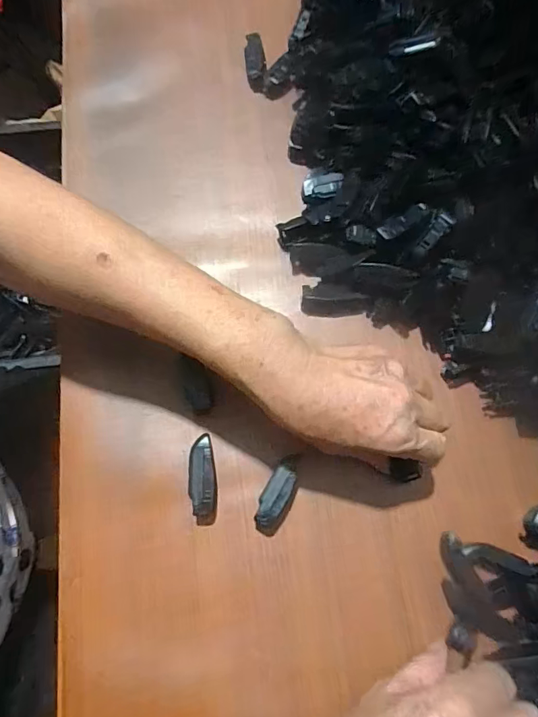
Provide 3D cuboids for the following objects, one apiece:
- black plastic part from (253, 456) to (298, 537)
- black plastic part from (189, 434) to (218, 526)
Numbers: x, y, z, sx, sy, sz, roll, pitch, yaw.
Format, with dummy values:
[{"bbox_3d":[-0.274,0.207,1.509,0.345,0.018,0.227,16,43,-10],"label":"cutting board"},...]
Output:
[{"bbox_3d":[0.007,0.097,0.330,0.022,0.019,0.056,25,73,7],"label":"black plastic part"},{"bbox_3d":[-0.047,0.087,0.332,0.018,0.016,0.060,-5,72,-3],"label":"black plastic part"}]

